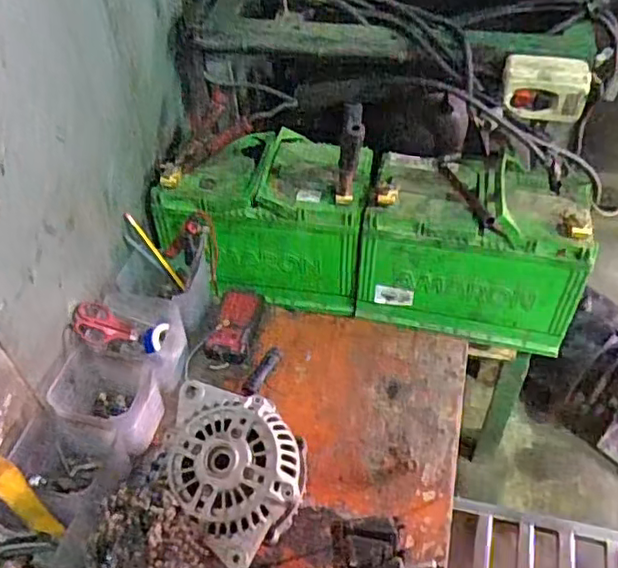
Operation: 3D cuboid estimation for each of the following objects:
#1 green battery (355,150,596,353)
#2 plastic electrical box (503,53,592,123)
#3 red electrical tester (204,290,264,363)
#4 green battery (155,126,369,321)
[{"bbox_3d":[0.235,-0.060,0.921,0.292,0.206,0.179,9,49,12],"label":"green battery"},{"bbox_3d":[0.298,-0.248,0.800,0.108,0.063,0.053,4,48,7],"label":"plastic electrical box"},{"bbox_3d":[-0.100,0.053,0.867,0.052,0.026,0.109,10,49,12],"label":"red electrical tester"},{"bbox_3d":[-0.060,-0.093,0.969,0.297,0.200,0.197,6,49,9],"label":"green battery"}]

